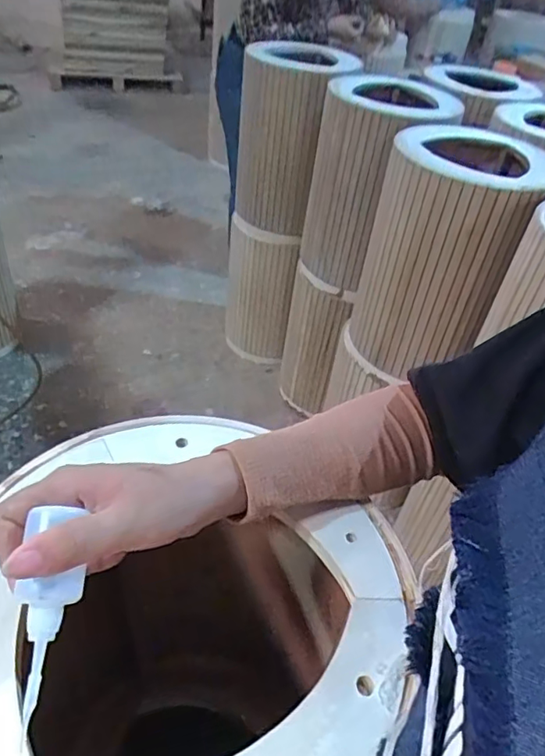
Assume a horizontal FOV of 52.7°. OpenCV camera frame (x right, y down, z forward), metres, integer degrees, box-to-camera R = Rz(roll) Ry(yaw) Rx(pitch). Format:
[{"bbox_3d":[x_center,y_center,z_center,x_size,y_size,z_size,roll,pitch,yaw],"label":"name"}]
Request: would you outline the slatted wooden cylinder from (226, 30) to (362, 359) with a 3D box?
[{"bbox_3d":[0.023,-0.453,1.699,0.293,0.958,0.301,6,42,-3],"label":"slatted wooden cylinder"}]

